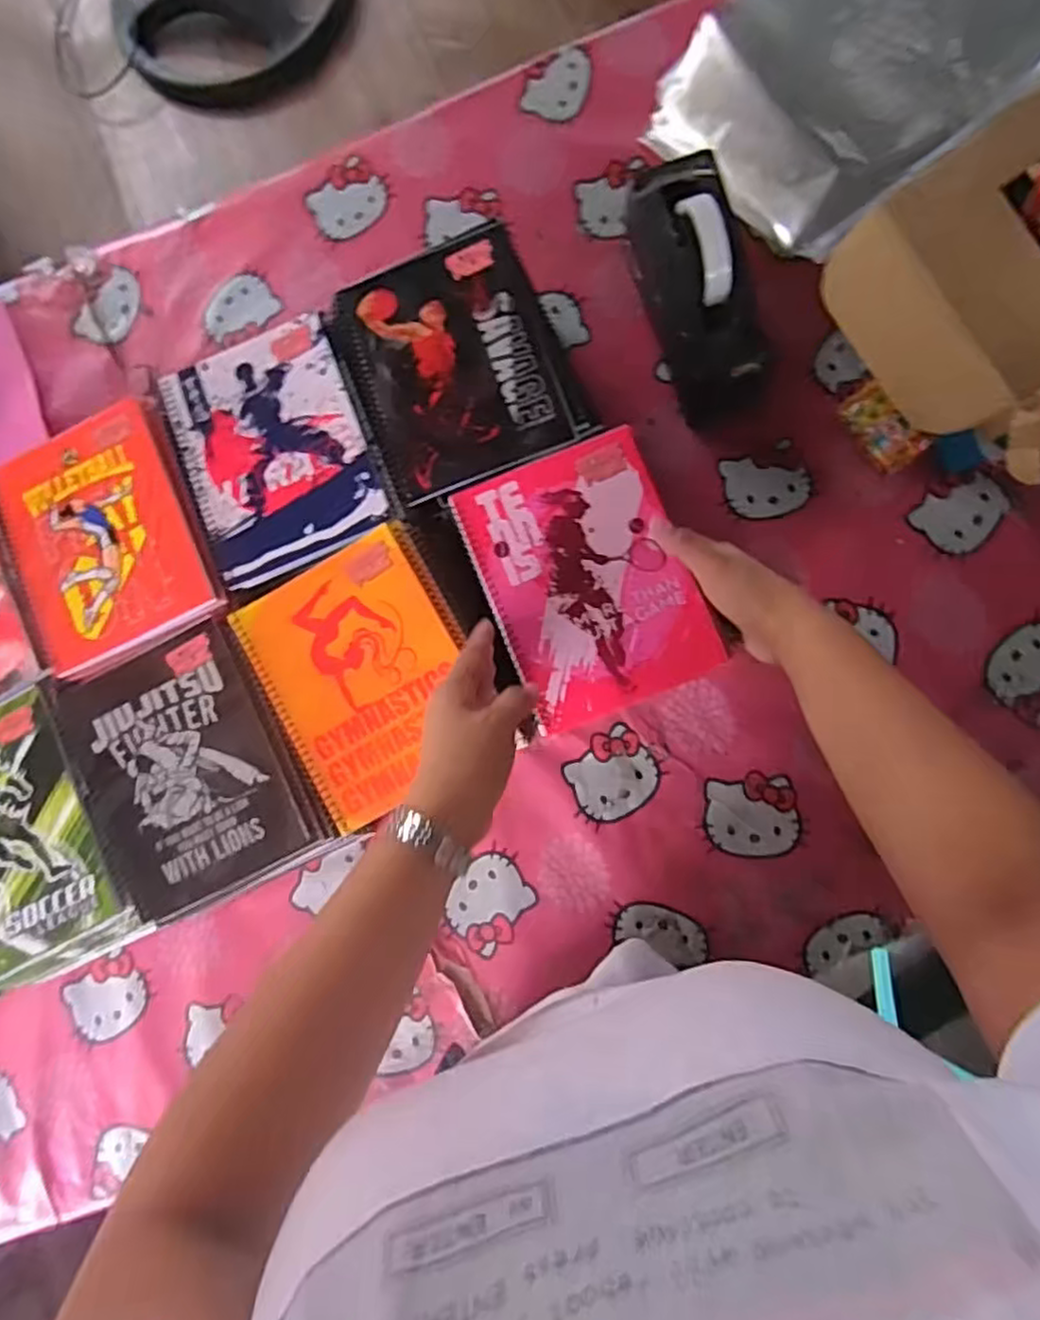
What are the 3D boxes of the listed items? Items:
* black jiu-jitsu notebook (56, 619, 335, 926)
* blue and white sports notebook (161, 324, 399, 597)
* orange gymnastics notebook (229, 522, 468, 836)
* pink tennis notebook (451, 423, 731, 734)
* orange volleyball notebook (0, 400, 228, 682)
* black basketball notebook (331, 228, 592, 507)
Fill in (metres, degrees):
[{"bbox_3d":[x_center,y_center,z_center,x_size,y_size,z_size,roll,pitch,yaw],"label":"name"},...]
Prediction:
[{"bbox_3d":[-0.264,0.083,0.565,0.158,0.010,0.205,-27,81,3],"label":"black jiu-jitsu notebook"},{"bbox_3d":[-0.204,-0.174,0.592,0.152,0.007,0.200,-21,81,4],"label":"blue and white sports notebook"},{"bbox_3d":[-0.116,0.011,0.552,0.154,0.008,0.195,-29,81,2],"label":"orange gymnastics notebook"},{"bbox_3d":[0.052,-0.063,0.539,0.147,0.008,0.194,-22,88,2],"label":"pink tennis notebook"},{"bbox_3d":[-0.354,-0.102,0.594,0.164,0.008,0.204,-27,81,3],"label":"orange volleyball notebook"},{"bbox_3d":[-0.056,-0.246,0.582,0.162,0.009,0.196,-23,81,3],"label":"black basketball notebook"}]

